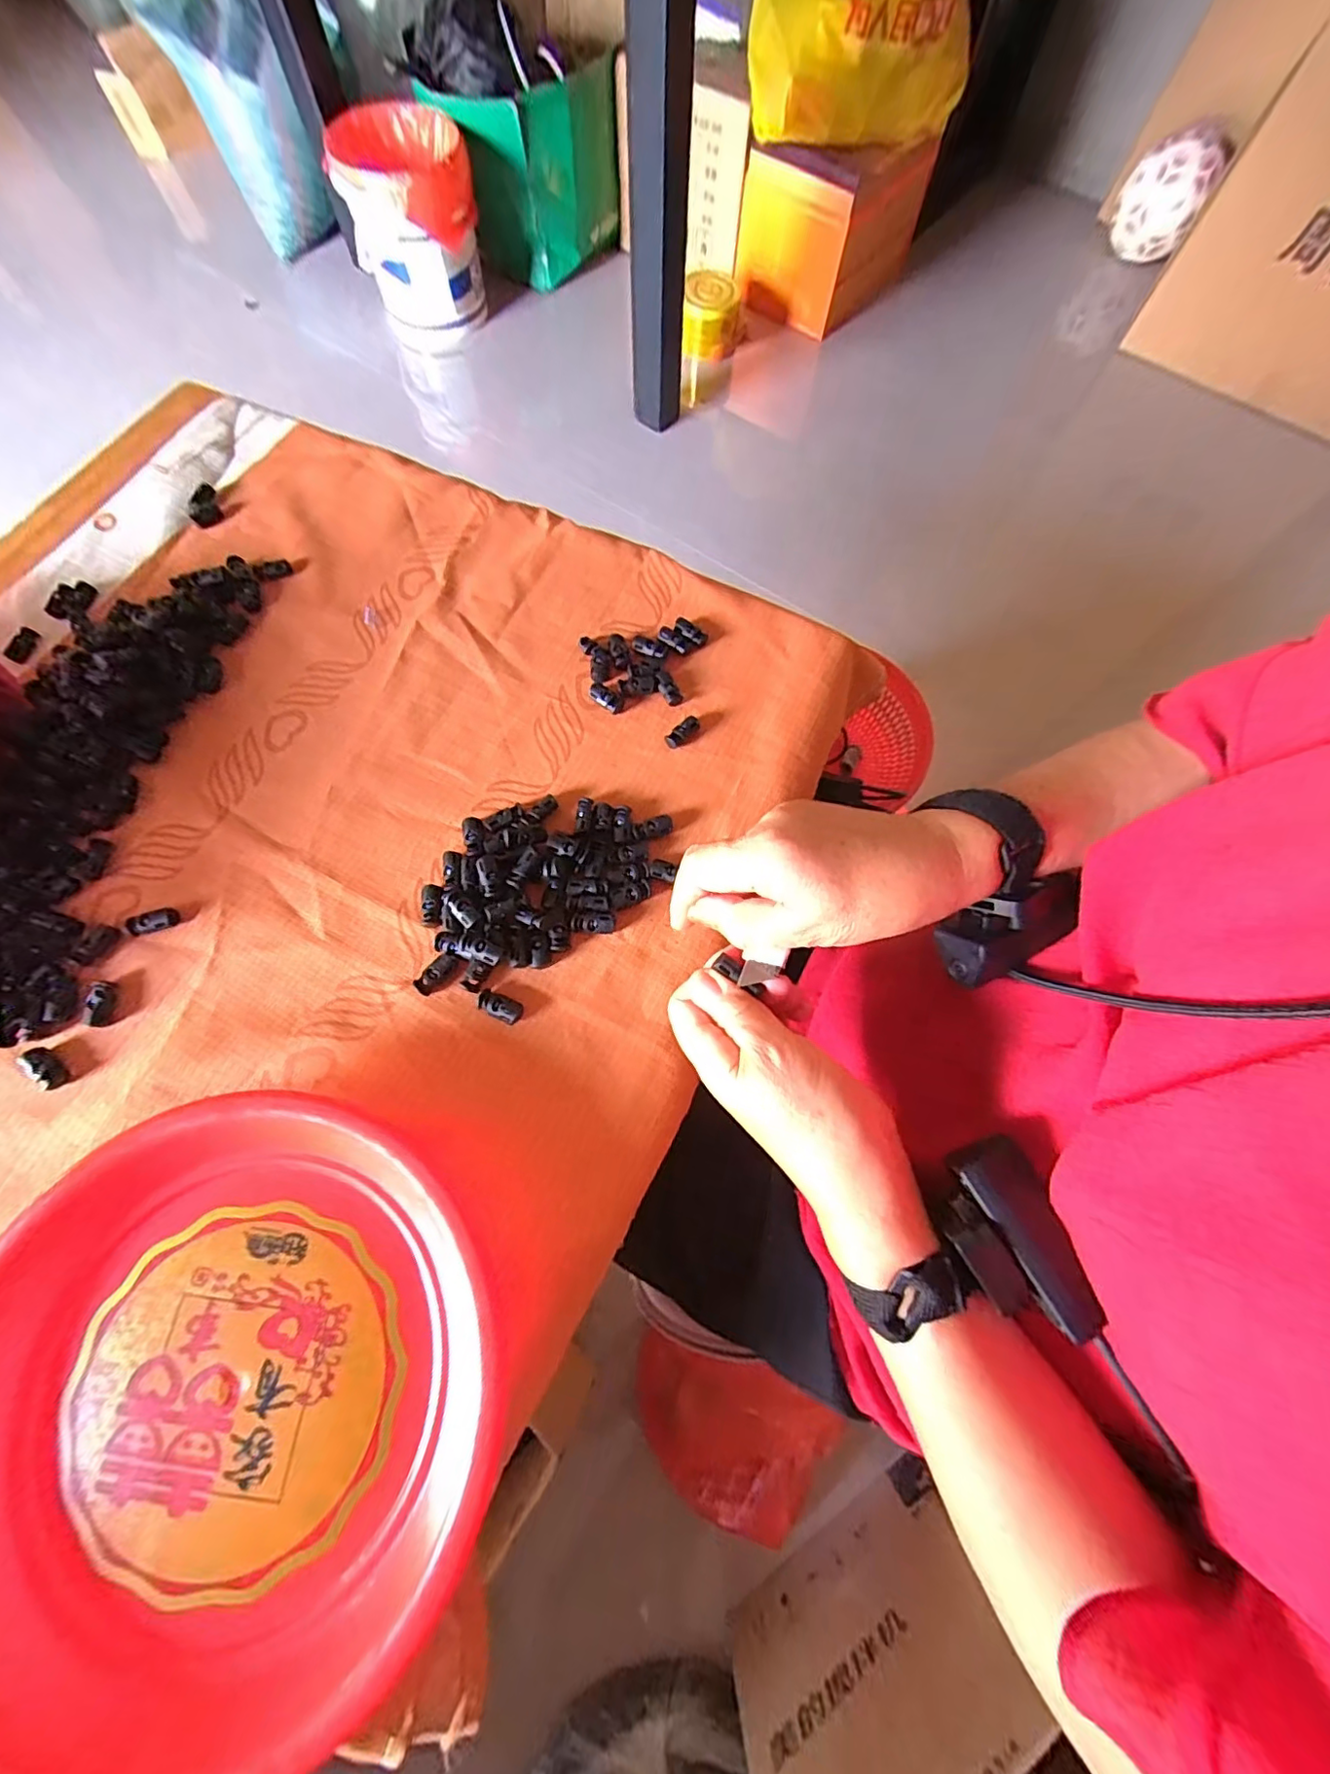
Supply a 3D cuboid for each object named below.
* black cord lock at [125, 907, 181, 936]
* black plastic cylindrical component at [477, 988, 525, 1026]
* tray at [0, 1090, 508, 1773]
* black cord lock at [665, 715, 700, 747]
[{"bbox_3d":[-0.329,0.022,0.367,0.032,0.005,0.015,-15,71,-7],"label":"black cord lock"},{"bbox_3d":[-0.101,0.073,0.351,0.027,0.006,0.015,22,71,6],"label":"black plastic cylindrical component"},{"bbox_3d":[-0.209,0.240,0.271,0.256,0.041,0.243,-41,76,-15],"label":"tray"},{"bbox_3d":[0.014,-0.115,0.421,0.014,0.011,0.031,38,73,11],"label":"black cord lock"}]

